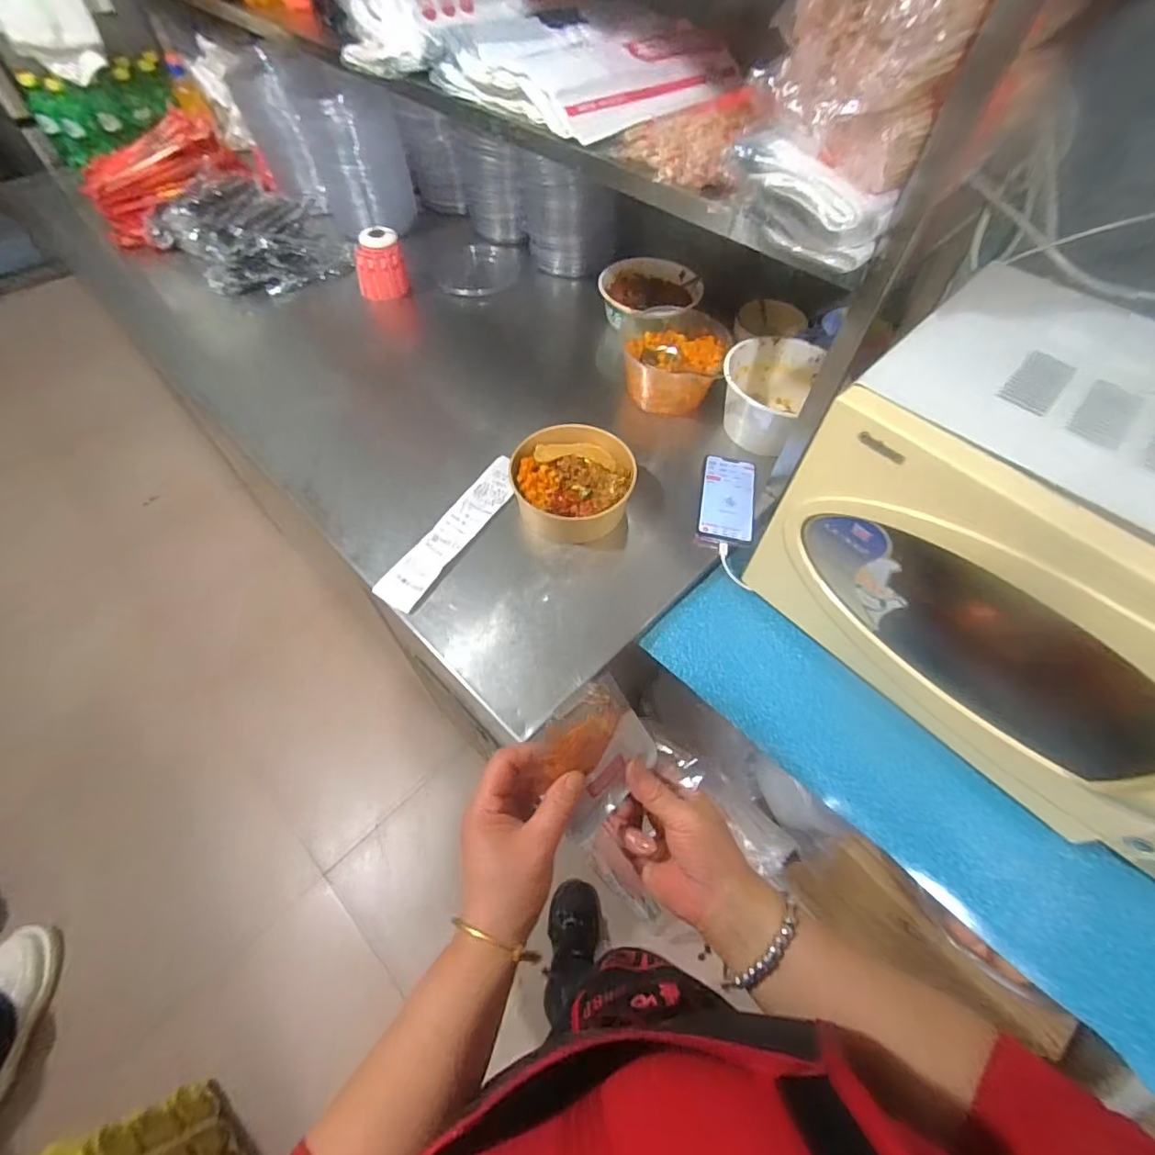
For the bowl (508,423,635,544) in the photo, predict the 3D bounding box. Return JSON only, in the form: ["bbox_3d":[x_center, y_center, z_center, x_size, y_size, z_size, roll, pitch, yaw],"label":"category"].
[{"bbox_3d":[-0.007,-0.129,0.689,0.152,0.071,0.167,0,57,0],"label":"bowl"}]

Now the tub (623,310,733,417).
[{"bbox_3d":[0.149,-0.326,0.818,0.147,0.089,0.149,0,57,0],"label":"tub"}]

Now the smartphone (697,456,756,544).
[{"bbox_3d":[0.204,-0.111,0.716,0.071,0.014,0.144,10,58,6],"label":"smartphone"}]

